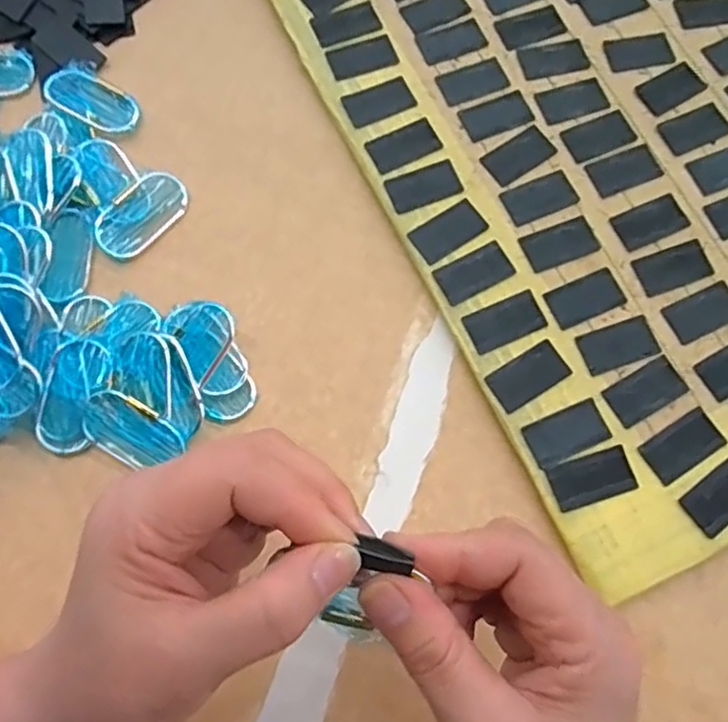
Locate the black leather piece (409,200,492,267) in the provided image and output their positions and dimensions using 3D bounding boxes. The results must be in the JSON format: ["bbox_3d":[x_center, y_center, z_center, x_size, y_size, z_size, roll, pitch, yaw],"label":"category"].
[{"bbox_3d":[0.049,-0.075,0.374,0.043,0.004,0.024,-33,74,-10],"label":"black leather piece"}]

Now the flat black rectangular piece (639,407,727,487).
[{"bbox_3d":[0.166,0.044,0.336,0.041,0.004,0.023,-31,74,-10],"label":"flat black rectangular piece"}]

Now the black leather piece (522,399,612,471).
[{"bbox_3d":[0.106,0.037,0.337,0.042,0.004,0.023,-22,72,-7],"label":"black leather piece"}]

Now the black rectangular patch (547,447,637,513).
[{"bbox_3d":[0.116,0.060,0.330,0.042,0.004,0.023,-18,72,-6],"label":"black rectangular patch"}]

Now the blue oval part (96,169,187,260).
[{"bbox_3d":[-0.127,-0.084,0.374,0.031,0.004,0.058,43,75,-8],"label":"blue oval part"}]

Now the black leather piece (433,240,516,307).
[{"bbox_3d":[0.062,-0.050,0.365,0.043,0.004,0.024,-28,73,-9],"label":"black leather piece"}]

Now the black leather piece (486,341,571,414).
[{"bbox_3d":[0.088,0.008,0.347,0.042,0.004,0.023,-31,74,-10],"label":"black leather piece"}]

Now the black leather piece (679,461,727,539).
[{"bbox_3d":[0.182,0.068,0.328,0.042,0.004,0.023,-34,74,-11],"label":"black leather piece"}]

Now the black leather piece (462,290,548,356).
[{"bbox_3d":[0.078,-0.022,0.356,0.043,0.004,0.024,-23,72,-7],"label":"black leather piece"}]

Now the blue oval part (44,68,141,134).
[{"bbox_3d":[-0.166,-0.160,0.398,0.057,0.010,0.032,27,73,9],"label":"blue oval part"}]

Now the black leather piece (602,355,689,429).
[{"bbox_3d":[0.150,0.016,0.345,0.043,0.004,0.023,-29,73,-9],"label":"black leather piece"}]

